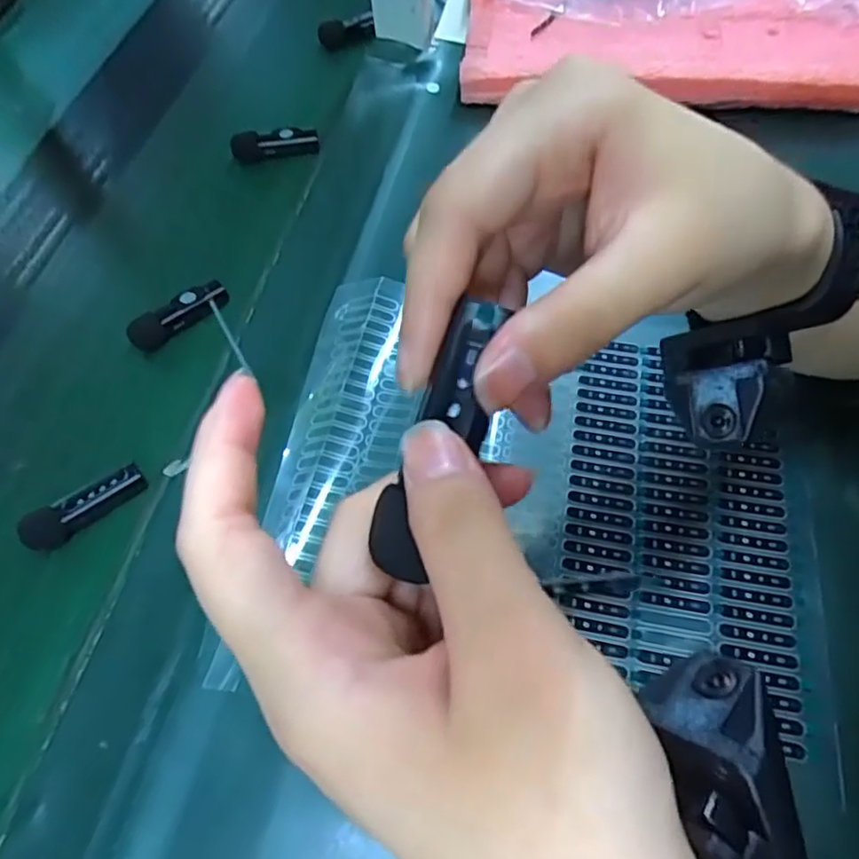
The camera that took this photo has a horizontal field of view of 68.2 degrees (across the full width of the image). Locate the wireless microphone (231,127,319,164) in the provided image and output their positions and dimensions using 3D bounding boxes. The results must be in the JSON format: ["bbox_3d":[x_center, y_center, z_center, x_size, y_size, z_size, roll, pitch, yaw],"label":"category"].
[{"bbox_3d":[-0.114,-0.211,0.468,0.063,0.017,0.015,-9,60,-2],"label":"wireless microphone"}]

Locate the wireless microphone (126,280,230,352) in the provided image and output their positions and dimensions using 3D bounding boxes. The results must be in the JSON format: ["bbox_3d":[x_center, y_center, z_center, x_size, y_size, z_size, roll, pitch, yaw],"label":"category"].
[{"bbox_3d":[-0.154,-0.071,0.389,0.063,0.015,0.018,-40,66,-18],"label":"wireless microphone"}]

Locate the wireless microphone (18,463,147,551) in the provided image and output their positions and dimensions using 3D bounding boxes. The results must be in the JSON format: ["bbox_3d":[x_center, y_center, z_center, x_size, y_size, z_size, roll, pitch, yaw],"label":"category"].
[{"bbox_3d":[-0.180,0.040,0.332,0.062,0.014,0.020,-37,65,-17],"label":"wireless microphone"}]

